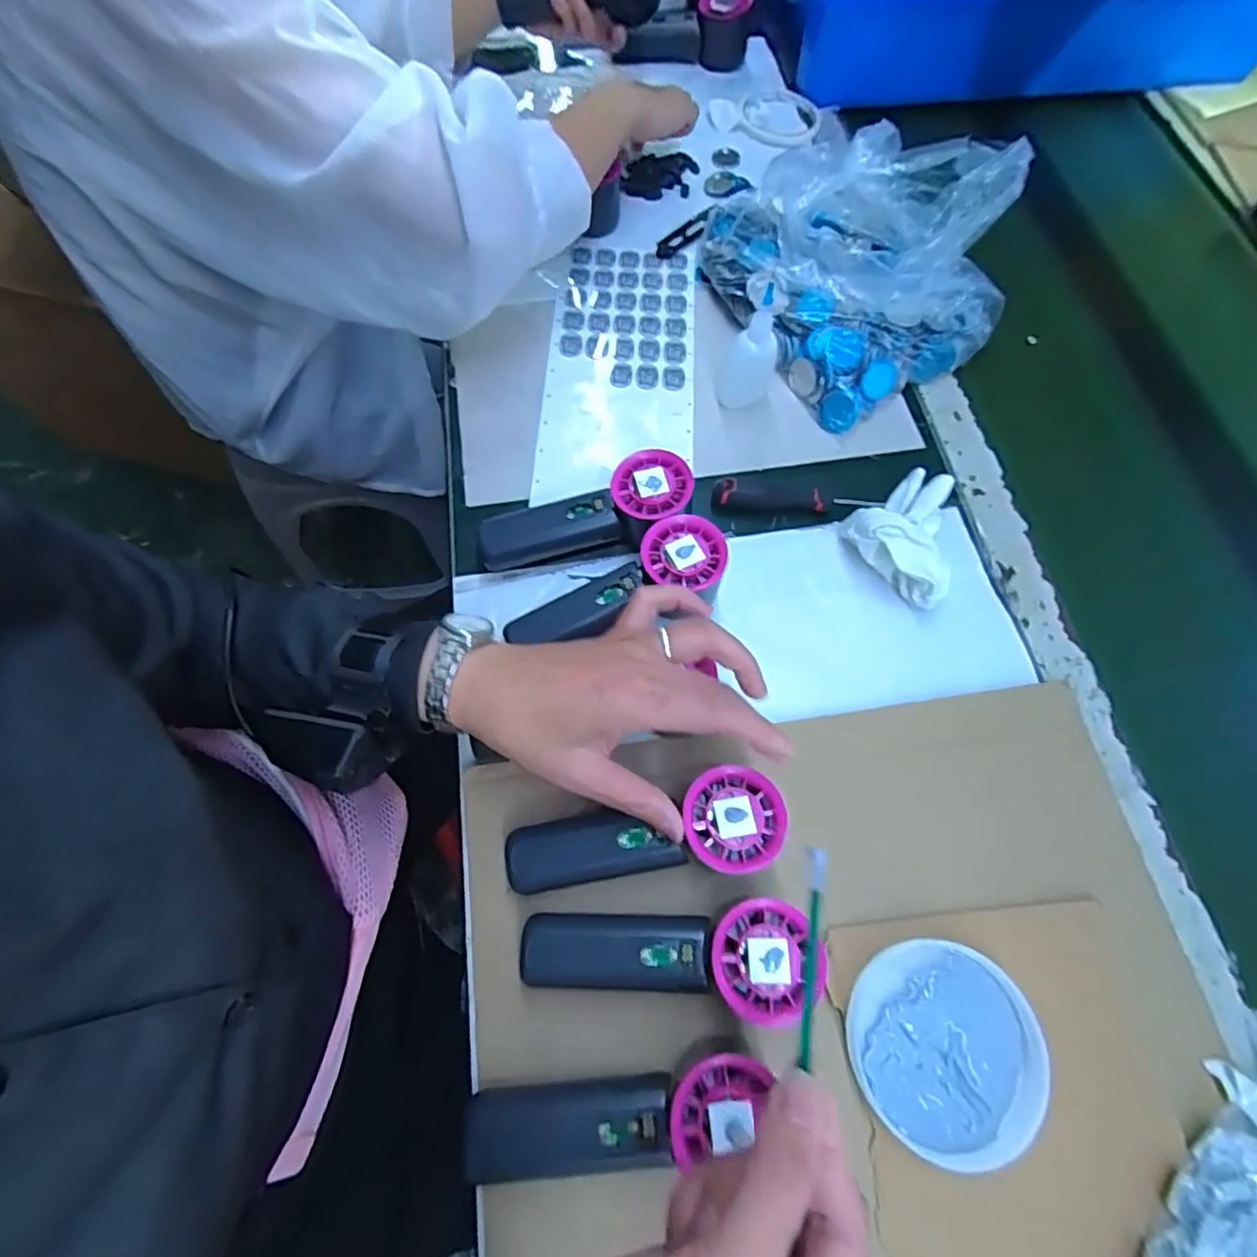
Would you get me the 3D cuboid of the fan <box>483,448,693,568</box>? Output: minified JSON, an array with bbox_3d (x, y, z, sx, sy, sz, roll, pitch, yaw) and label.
[{"bbox_3d":[-0.030,-0.078,0.437,0.158,0.038,0.053,-21,68,7],"label":"fan"}]

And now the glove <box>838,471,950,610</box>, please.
[{"bbox_3d":[0.215,-0.072,0.446,0.092,0.052,0.084,-40,73,-16],"label":"glove"}]

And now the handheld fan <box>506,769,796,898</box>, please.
[{"bbox_3d":[0.009,0.124,0.352,0.153,0.054,0.051,-11,67,-6],"label":"handheld fan"}]

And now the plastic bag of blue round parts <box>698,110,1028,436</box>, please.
[{"bbox_3d":[0.198,-0.323,0.518,0.211,0.097,0.250,-25,69,-11],"label":"plastic bag of blue round parts"}]

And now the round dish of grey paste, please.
[{"bbox_3d":[0.171,0.226,0.330,0.100,0.024,0.092,0,67,-1],"label":"round dish of grey paste"}]

